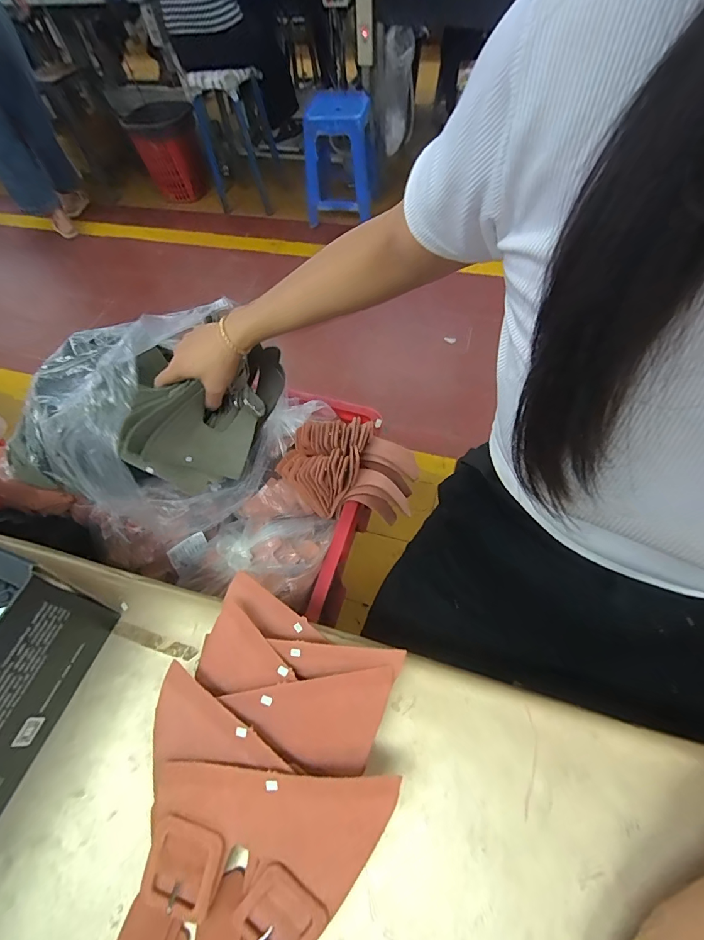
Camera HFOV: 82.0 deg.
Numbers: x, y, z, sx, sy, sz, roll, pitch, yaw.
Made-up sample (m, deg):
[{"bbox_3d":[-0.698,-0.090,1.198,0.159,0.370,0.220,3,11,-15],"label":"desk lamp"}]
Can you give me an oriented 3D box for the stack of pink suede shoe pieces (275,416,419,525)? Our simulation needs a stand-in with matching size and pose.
[{"bbox_3d":[-0.005,0.001,0.629,0.203,0.103,0.125,6,58,8],"label":"stack of pink suede shoe pieces"}]

